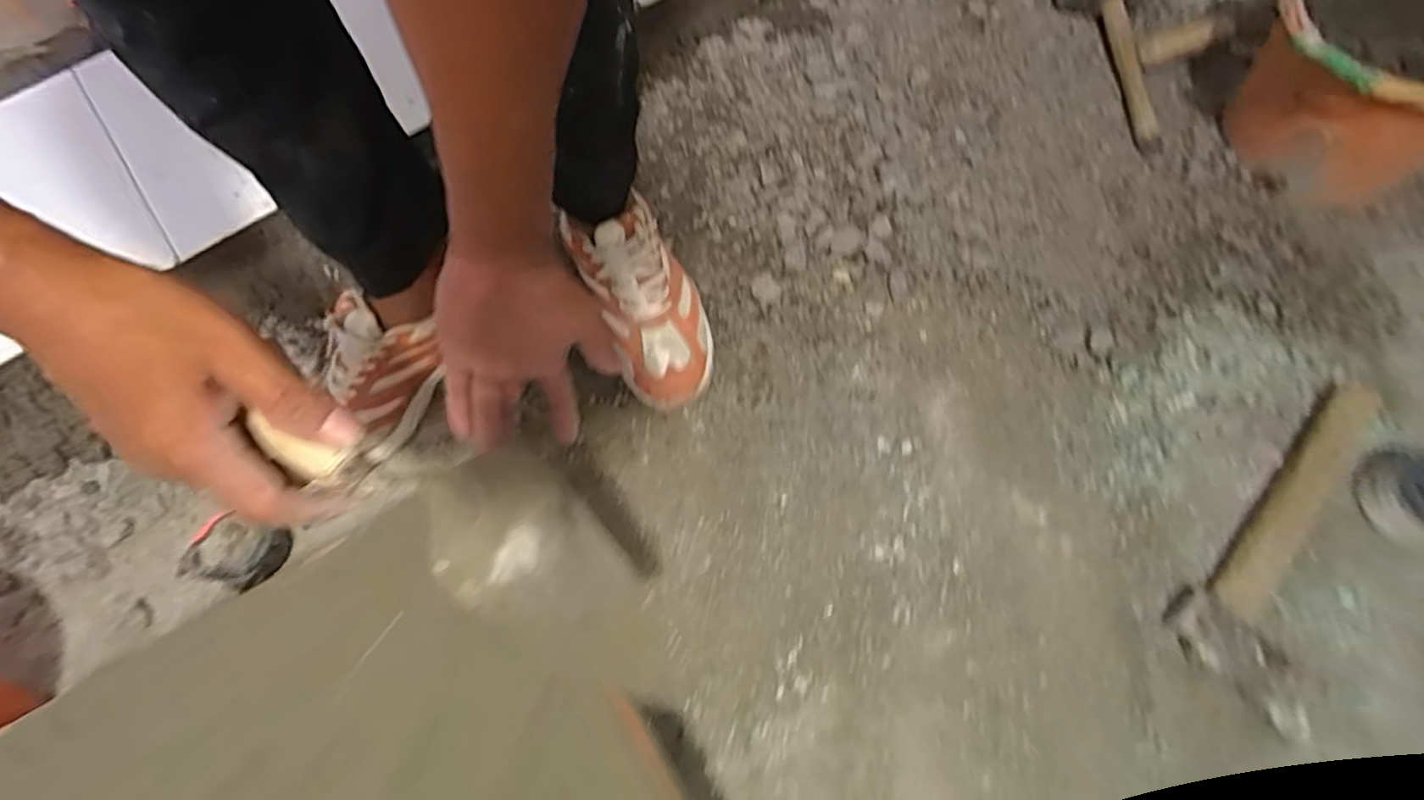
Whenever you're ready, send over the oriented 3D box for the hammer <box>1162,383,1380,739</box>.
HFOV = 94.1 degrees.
[{"bbox_3d":[0.572,0.124,0.627,0.130,0.035,0.374,39,73,17],"label":"hammer"}]

